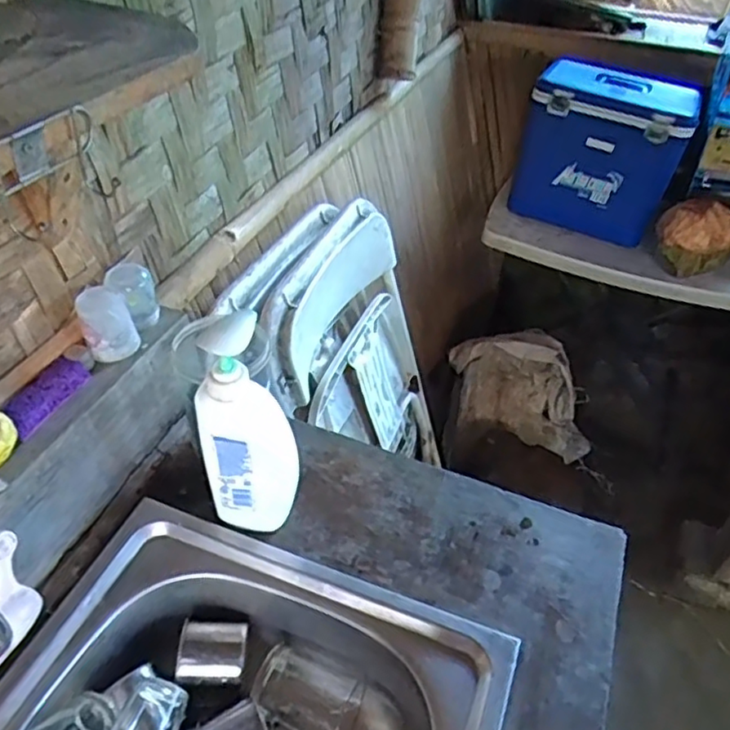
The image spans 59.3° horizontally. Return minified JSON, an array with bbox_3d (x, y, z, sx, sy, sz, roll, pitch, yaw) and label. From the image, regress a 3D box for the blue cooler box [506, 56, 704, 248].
[{"bbox_3d":[0.585,-0.528,1.593,0.369,0.334,0.210,20,44,17],"label":"blue cooler box"}]

